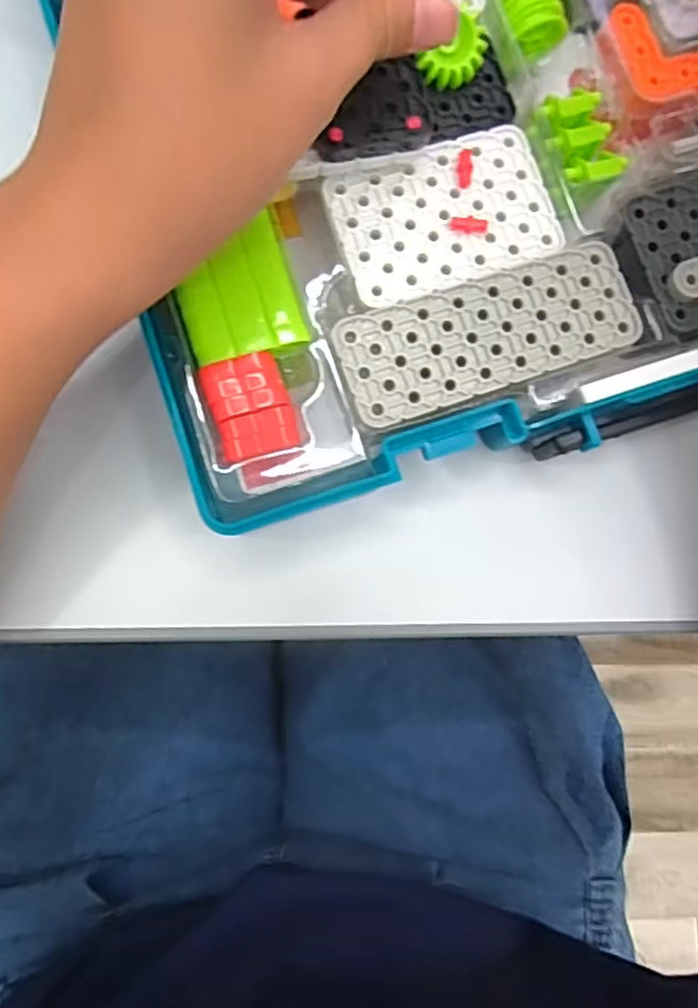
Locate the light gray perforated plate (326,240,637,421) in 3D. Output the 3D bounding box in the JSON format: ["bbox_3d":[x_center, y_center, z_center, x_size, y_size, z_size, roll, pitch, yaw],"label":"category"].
[{"bbox_3d":[0.047,-0.057,0.228,0.100,0.005,0.037,-19,84,-8],"label":"light gray perforated plate"}]

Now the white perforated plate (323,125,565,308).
[{"bbox_3d":[0.033,-0.100,0.236,0.074,0.005,0.046,-19,84,-8],"label":"white perforated plate"}]

